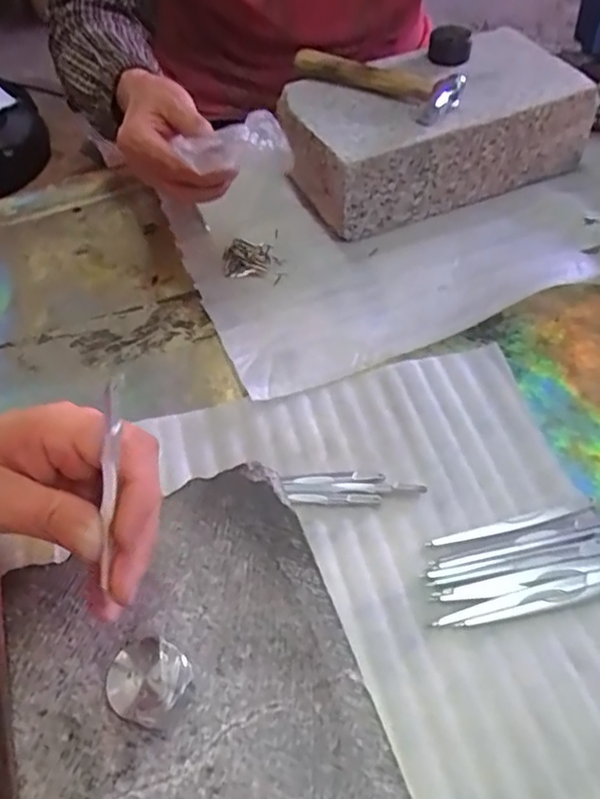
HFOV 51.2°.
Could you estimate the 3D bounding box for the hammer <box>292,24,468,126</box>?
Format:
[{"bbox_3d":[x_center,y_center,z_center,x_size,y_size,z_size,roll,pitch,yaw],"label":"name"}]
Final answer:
[{"bbox_3d":[0.091,-0.295,0.545,0.109,0.027,0.154,-37,59,-23],"label":"hammer"}]

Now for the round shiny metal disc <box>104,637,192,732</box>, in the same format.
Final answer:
[{"bbox_3d":[-0.064,0.122,0.269,0.029,0.026,0.031,-2,53,2],"label":"round shiny metal disc"}]

